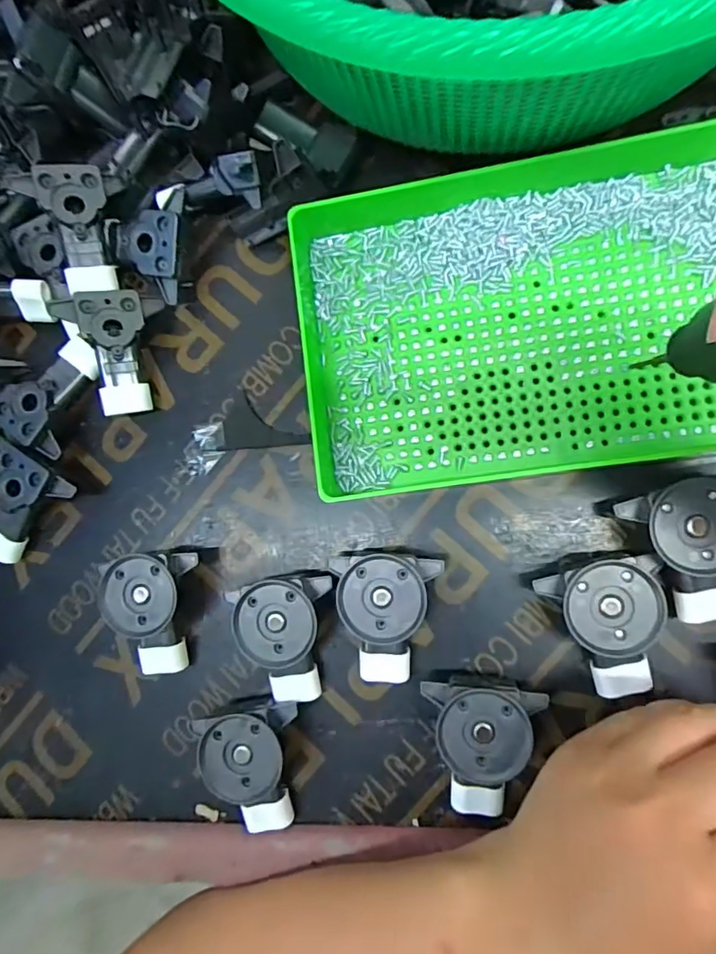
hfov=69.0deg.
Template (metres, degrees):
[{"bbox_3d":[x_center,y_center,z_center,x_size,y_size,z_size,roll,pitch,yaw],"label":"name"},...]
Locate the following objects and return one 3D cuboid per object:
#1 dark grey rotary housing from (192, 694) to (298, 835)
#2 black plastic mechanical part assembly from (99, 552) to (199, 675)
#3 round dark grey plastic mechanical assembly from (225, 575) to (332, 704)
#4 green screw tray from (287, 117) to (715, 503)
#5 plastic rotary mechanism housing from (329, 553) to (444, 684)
[{"bbox_3d":[-0.057,0.146,0.270,0.046,0.031,0.070,4,88,9],"label":"dark grey rotary housing"},{"bbox_3d":[-0.113,0.072,0.282,0.043,0.031,0.065,5,88,9],"label":"black plastic mechanical part assembly"},{"bbox_3d":[-0.039,0.080,0.271,0.047,0.030,0.059,1,87,9],"label":"round dark grey plastic mechanical assembly"},{"bbox_3d":[0.094,-0.082,0.249,0.239,0.036,0.156,-7,86,8],"label":"green screw tray"},{"bbox_3d":[0.018,0.071,0.265,0.049,0.029,0.067,-5,86,9],"label":"plastic rotary mechanism housing"}]

